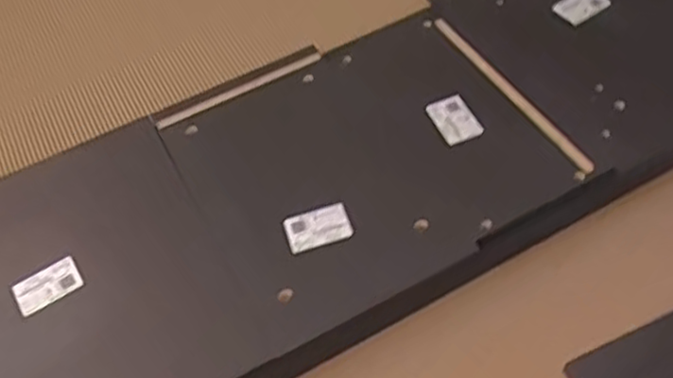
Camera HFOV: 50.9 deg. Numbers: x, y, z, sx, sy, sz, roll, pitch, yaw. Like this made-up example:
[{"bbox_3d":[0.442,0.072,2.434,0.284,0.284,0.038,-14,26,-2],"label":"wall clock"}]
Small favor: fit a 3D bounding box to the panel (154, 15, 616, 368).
[{"bbox_3d":[-0.040,-0.012,0.748,0.213,0.027,0.332,-28,57,-12],"label":"panel"}]

